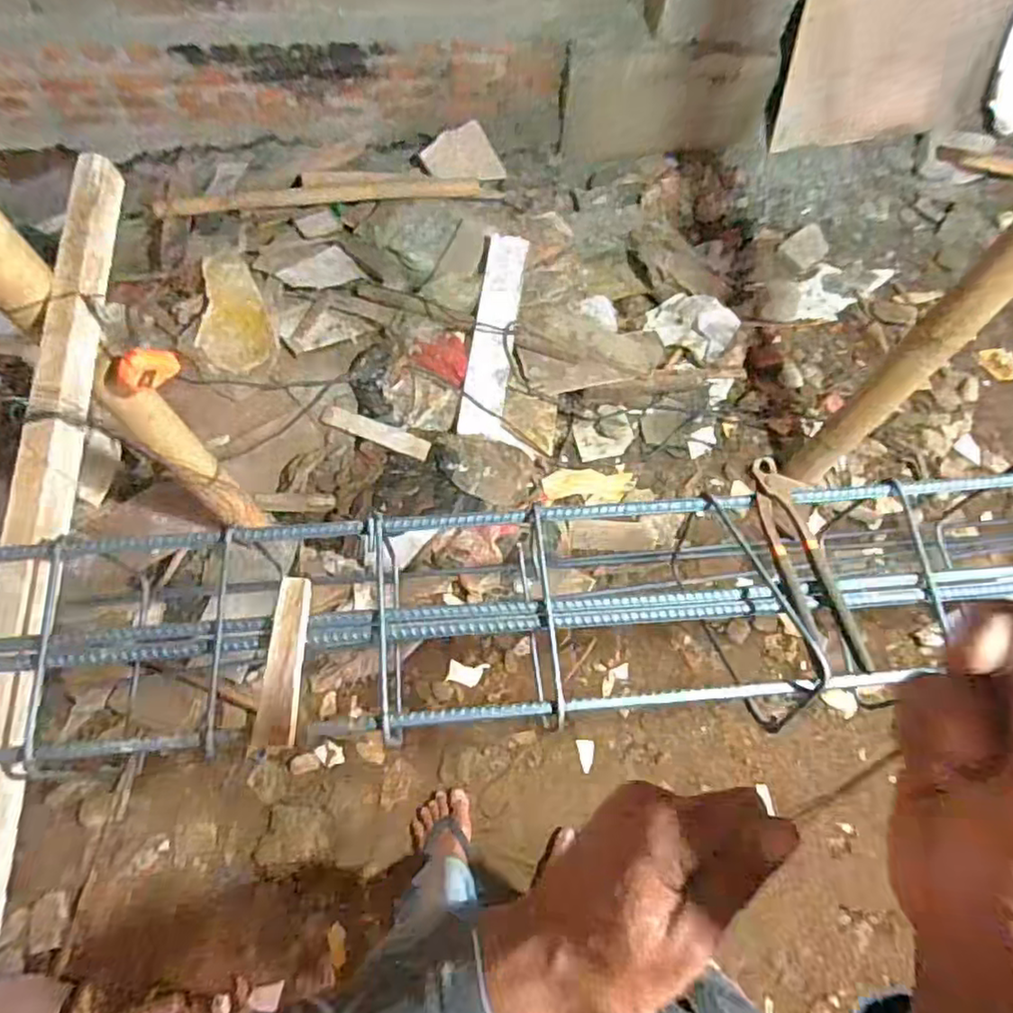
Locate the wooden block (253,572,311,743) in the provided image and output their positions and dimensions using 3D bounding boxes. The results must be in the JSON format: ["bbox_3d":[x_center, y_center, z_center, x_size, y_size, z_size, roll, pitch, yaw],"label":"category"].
[{"bbox_3d":[-0.197,0.135,0.565,0.033,0.013,0.143,1,68,-2],"label":"wooden block"}]

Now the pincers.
[{"bbox_3d":[0.286,0.049,0.608,0.053,0.035,0.217,-7,68,-2],"label":"pincers"}]

